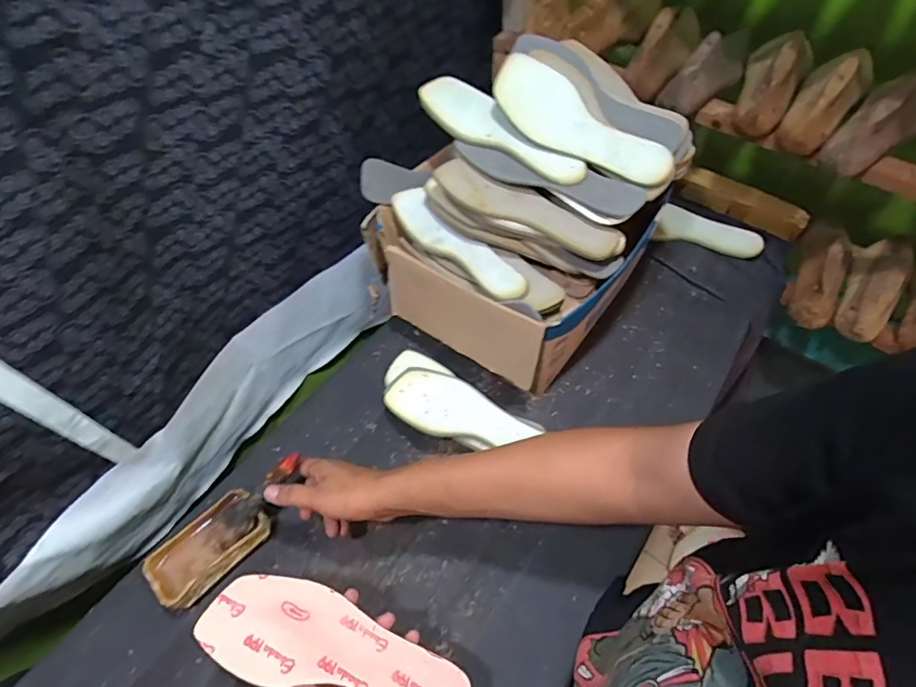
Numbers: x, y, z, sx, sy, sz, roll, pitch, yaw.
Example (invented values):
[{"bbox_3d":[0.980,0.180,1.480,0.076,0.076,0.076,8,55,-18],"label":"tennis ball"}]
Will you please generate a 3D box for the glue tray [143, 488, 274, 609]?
[{"bbox_3d":[-0.286,0.237,0.597,0.077,0.048,0.132,37,65,24],"label":"glue tray"}]

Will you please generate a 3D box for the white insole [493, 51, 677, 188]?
[{"bbox_3d":[0.147,-0.266,0.629,0.242,0.014,0.078,41,109,9],"label":"white insole"}]

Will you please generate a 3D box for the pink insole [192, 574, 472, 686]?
[{"bbox_3d":[-0.105,0.274,0.459,0.242,0.013,0.082,20,45,-4],"label":"pink insole"}]

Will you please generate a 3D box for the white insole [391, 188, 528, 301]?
[{"bbox_3d":[0.001,-0.133,0.680,0.235,0.031,0.054,39,66,25],"label":"white insole"}]

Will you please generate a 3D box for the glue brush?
[{"bbox_3d":[-0.228,0.178,0.587,0.127,0.022,0.034,-49,61,13],"label":"glue brush"}]

